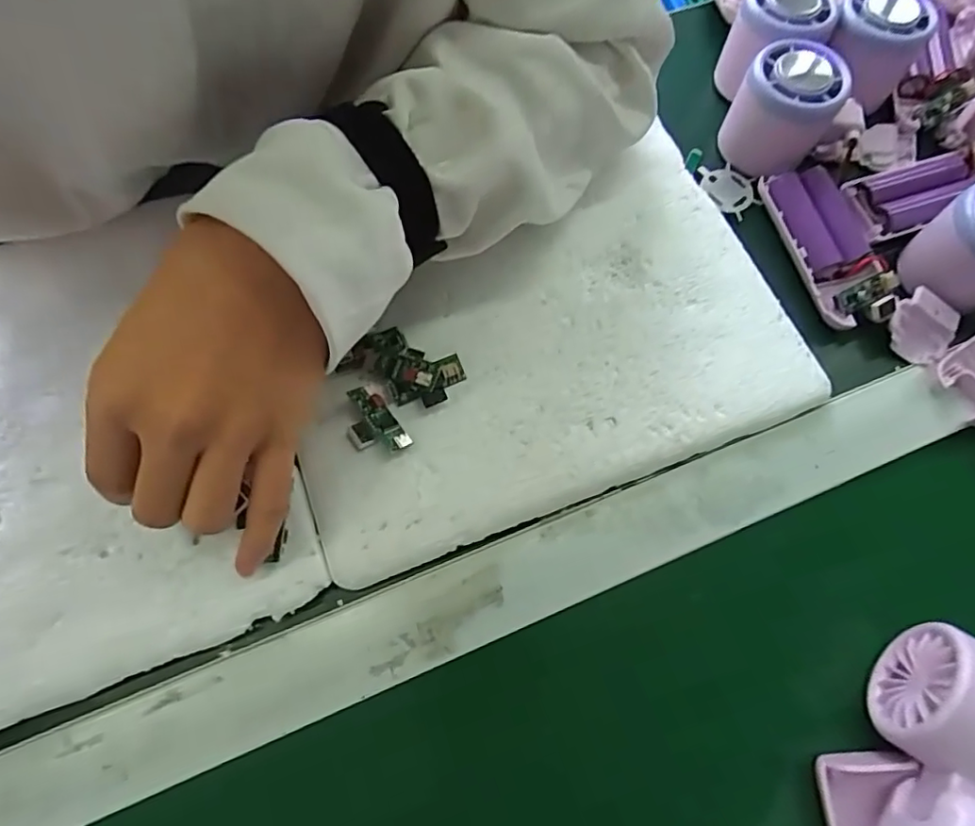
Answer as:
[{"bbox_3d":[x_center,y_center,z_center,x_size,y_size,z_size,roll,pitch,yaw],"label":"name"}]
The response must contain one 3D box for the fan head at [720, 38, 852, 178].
[{"bbox_3d":[0.175,-0.183,0.336,0.054,0.048,0.056,25,71,8],"label":"fan head"}]

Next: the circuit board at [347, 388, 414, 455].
[{"bbox_3d":[-0.053,0.002,0.278,0.013,0.008,0.039,-41,87,-15],"label":"circuit board"}]

